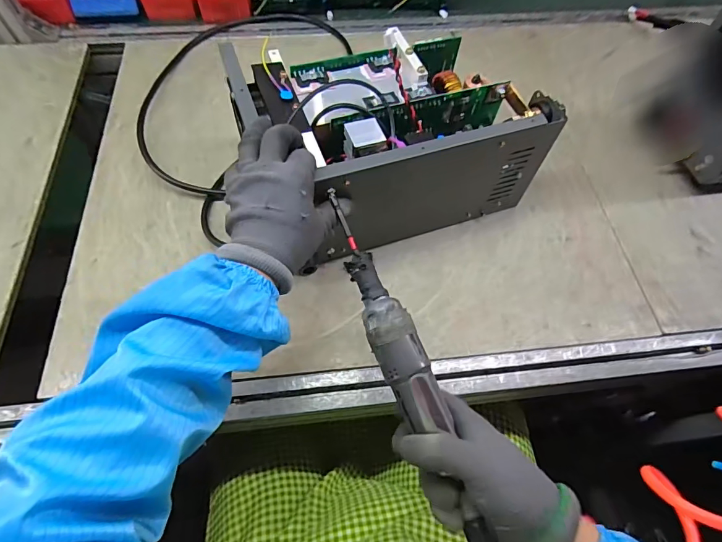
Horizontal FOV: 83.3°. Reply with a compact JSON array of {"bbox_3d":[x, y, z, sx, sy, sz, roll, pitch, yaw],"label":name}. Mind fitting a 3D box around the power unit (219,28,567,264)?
[{"bbox_3d":[0.036,-0.164,0.501,0.327,0.152,0.211,-17,65,-11],"label":"power unit"}]

